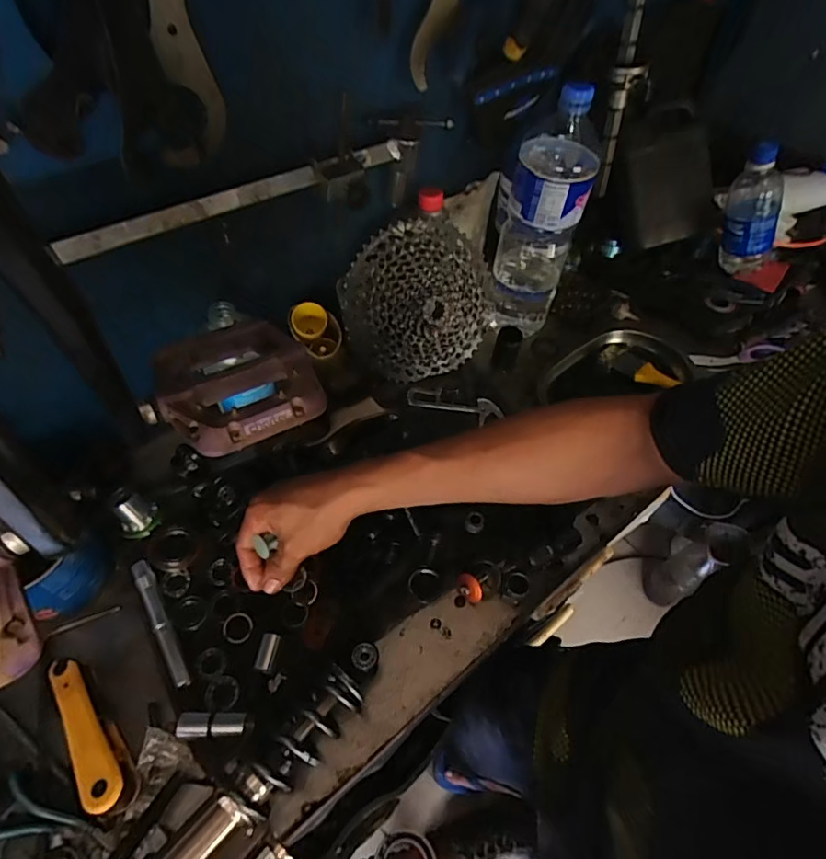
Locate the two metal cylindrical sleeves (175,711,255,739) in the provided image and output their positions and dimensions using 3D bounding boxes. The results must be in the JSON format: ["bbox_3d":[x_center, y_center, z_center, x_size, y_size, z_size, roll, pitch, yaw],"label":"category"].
[{"bbox_3d":[-0.168,0.251,0.449,0.064,0.022,0.020,-2,55,-4],"label":"two metal cylindrical sleeves"}]

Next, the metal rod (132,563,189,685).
[{"bbox_3d":[-0.238,0.180,0.498,0.017,0.011,0.127,-28,61,-20],"label":"metal rod"}]

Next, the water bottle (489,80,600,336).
[{"bbox_3d":[0.160,-0.262,0.658,0.090,0.300,0.111,17,56,9],"label":"water bottle"}]

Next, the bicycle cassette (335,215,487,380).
[{"bbox_3d":[0.013,-0.153,0.646,0.191,0.192,0.057,-18,25,-16],"label":"bicycle cassette"}]

